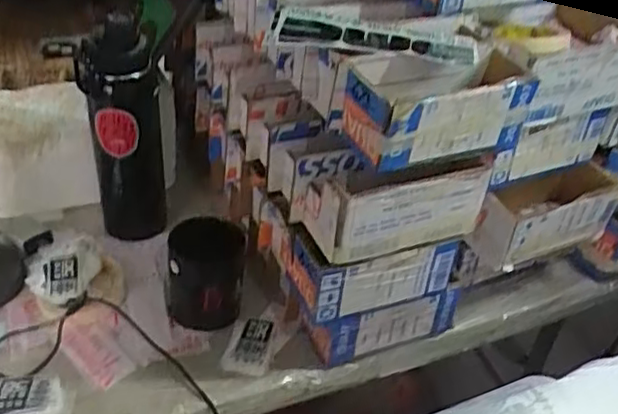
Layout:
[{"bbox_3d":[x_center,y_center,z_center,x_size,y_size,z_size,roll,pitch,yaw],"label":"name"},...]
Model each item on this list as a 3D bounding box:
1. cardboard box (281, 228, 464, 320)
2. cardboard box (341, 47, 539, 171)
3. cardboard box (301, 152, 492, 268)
[{"bbox_3d":[0.061,0.055,0.655,0.146,0.076,0.068,-11,40,-21],"label":"cardboard box"},{"bbox_3d":[0.113,-0.087,0.580,0.160,0.068,0.075,-13,40,-23],"label":"cardboard box"},{"bbox_3d":[0.076,-0.011,0.607,0.154,0.083,0.070,-13,40,-23],"label":"cardboard box"}]

